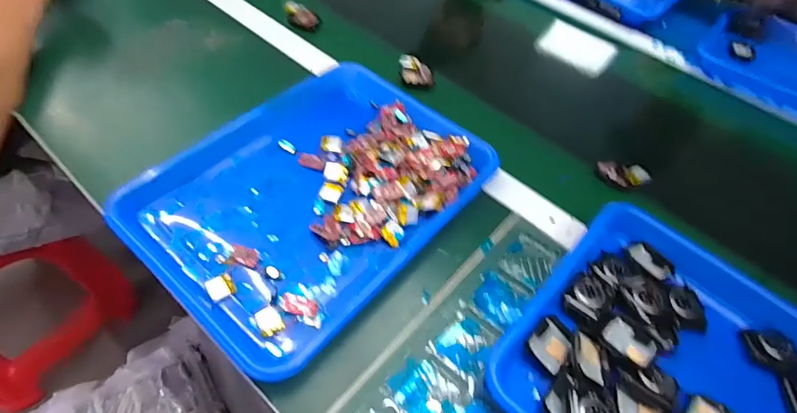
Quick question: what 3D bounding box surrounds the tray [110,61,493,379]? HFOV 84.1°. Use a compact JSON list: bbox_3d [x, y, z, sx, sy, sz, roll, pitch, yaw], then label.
[{"bbox_3d":[-0.079,-0.020,0.433,0.240,0.034,0.312,36,57,19],"label":"tray"}]

